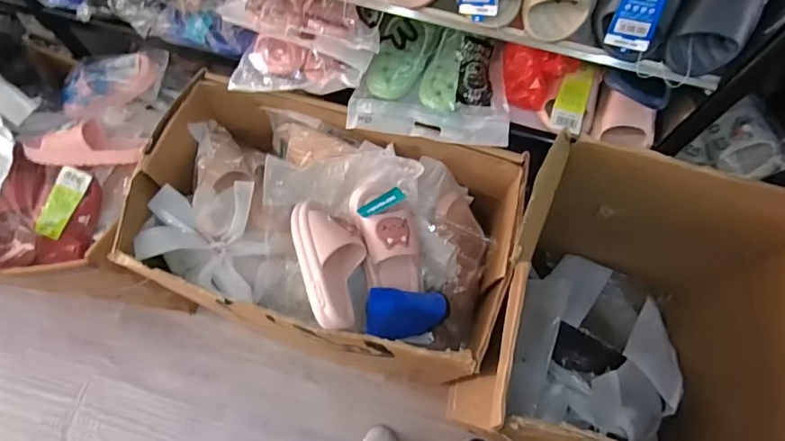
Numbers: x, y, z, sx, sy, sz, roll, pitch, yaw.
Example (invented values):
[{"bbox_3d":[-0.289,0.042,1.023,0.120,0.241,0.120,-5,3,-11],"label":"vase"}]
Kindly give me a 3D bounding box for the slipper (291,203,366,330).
[{"bbox_3d":[-0.107,0.084,0.945,0.133,0.086,0.244,-5,59,-18],"label":"slipper"}]

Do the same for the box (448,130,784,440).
[{"bbox_3d":[0.449,0.242,1.009,0.548,0.602,0.485,15,71,4],"label":"box"}]

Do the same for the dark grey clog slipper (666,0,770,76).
[{"bbox_3d":[0.465,-0.308,0.711,0.085,0.066,0.210,23,104,7],"label":"dark grey clog slipper"}]

